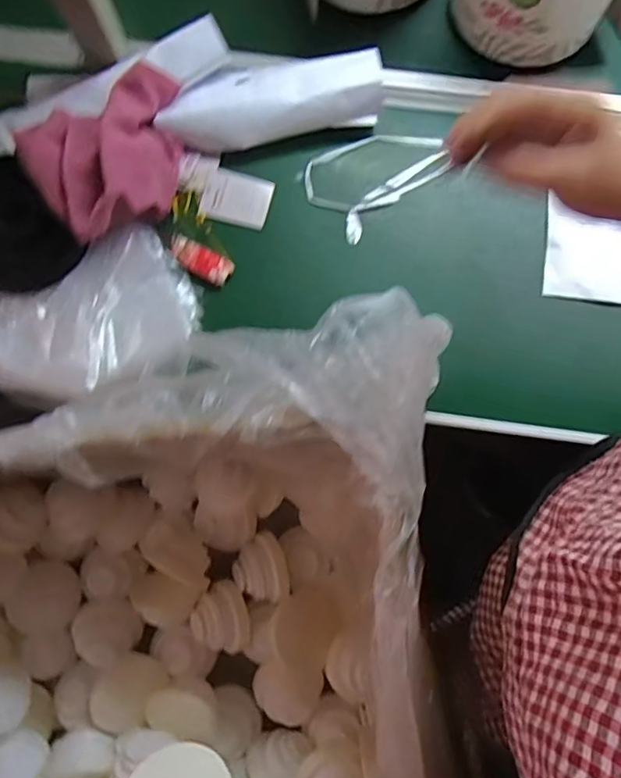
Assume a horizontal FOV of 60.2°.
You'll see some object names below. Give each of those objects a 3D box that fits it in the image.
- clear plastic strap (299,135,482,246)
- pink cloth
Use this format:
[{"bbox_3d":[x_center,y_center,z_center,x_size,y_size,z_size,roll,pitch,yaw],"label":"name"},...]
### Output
[{"bbox_3d":[0.075,-0.229,0.563,0.157,0.025,0.099,-30,81,-5],"label":"clear plastic strap"},{"bbox_3d":[-0.196,-0.223,0.528,0.168,0.063,0.144,-21,80,-4],"label":"pink cloth"}]

